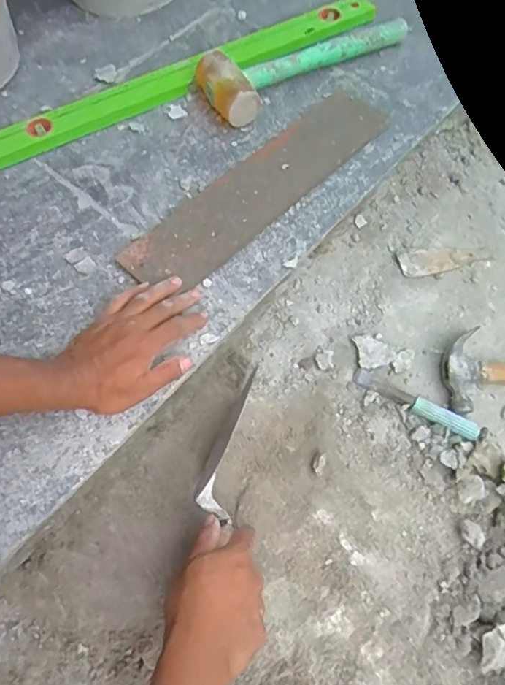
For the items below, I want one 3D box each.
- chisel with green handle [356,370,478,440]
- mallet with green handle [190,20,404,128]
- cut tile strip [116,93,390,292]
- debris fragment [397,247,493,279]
[{"bbox_3d":[0.194,0.072,0.587,0.151,0.018,0.023,30,68,10],"label":"chisel with green handle"},{"bbox_3d":[0.077,-0.401,0.680,0.323,0.060,0.094,-33,68,-15],"label":"mallet with green handle"},{"bbox_3d":[0.016,-0.195,0.600,0.092,0.013,0.392,41,69,16],"label":"cut tile strip"},{"bbox_3d":[0.271,-0.114,0.688,0.136,0.005,0.041,-7,67,-6],"label":"debris fragment"}]

